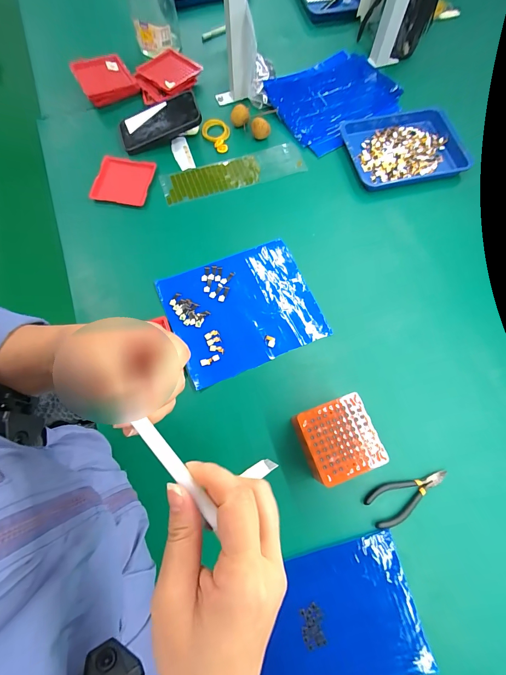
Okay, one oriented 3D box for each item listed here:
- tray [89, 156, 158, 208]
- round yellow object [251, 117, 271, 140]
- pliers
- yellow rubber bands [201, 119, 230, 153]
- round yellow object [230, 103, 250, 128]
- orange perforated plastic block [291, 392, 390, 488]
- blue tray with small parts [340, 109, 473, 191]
[{"bbox_3d":[-0.240,-0.290,0.578,0.095,0.017,0.102,6,72,2],"label":"tray"},{"bbox_3d":[0.015,-0.407,0.609,0.037,0.029,0.030,2,71,1],"label":"round yellow object"},{"bbox_3d":[0.207,0.208,0.413,0.115,0.007,0.046,-22,73,-7],"label":"pliers"},{"bbox_3d":[-0.074,-0.404,0.618,0.052,0.018,0.070,4,79,-4],"label":"yellow rubber bands"},{"bbox_3d":[-0.025,-0.436,0.613,0.035,0.030,0.029,7,72,2],"label":"round yellow object"},{"bbox_3d":[0.106,0.134,0.409,0.090,0.064,0.089,-20,73,-6],"label":"orange perforated plastic block"},{"bbox_3d":[0.292,-0.371,0.607,0.216,0.023,0.169,-10,72,-3],"label":"blue tray with small parts"}]

